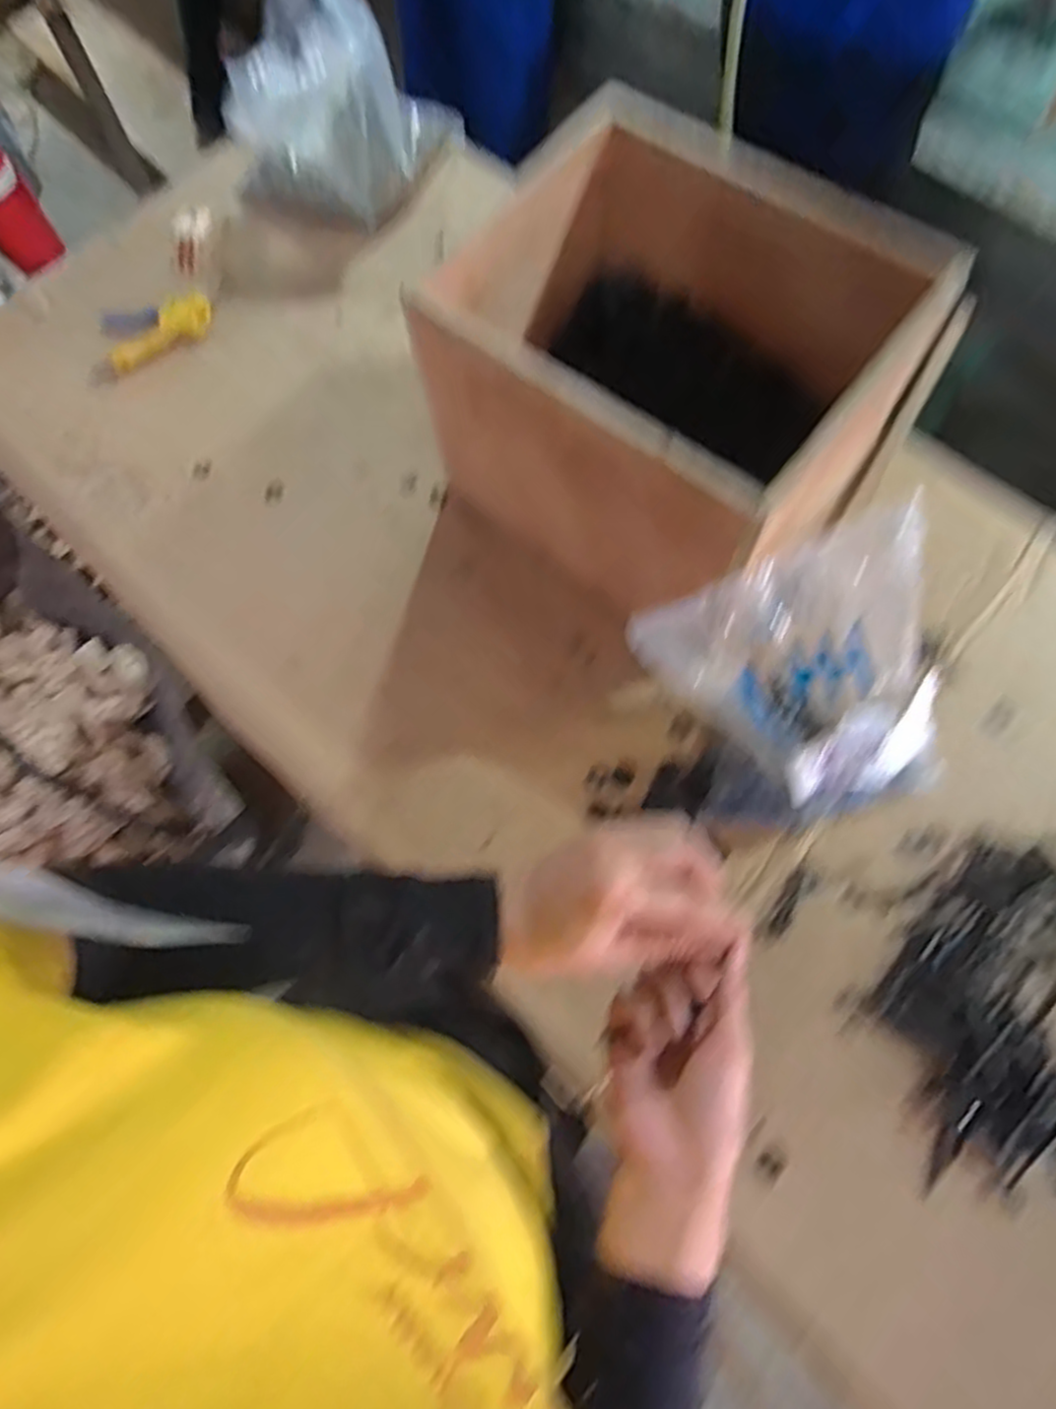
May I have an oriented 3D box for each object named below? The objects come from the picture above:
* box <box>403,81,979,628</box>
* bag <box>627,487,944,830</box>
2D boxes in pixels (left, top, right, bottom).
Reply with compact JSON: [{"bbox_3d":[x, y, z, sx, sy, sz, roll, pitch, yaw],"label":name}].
[{"bbox_3d":[0.123,-0.268,0.633,0.321,0.246,0.290,38,77,14],"label":"box"},{"bbox_3d":[0.214,-0.005,0.572,0.218,0.171,0.178,-18,71,-4],"label":"bag"}]

